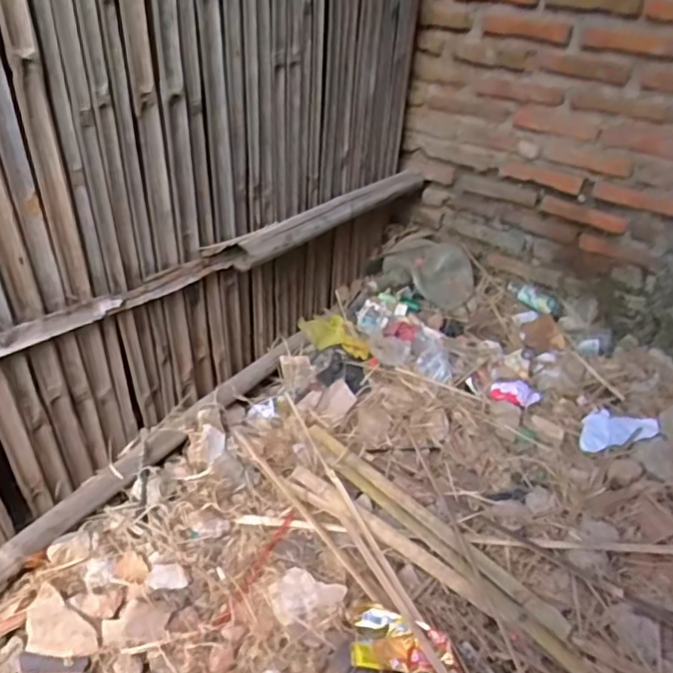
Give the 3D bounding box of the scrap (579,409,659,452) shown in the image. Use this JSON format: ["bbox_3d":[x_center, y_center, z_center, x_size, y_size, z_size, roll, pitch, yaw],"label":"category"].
[{"bbox_3d":[0.582,0.188,1.268,0.185,0.020,0.096,-6,37,-16],"label":"scrap"}]

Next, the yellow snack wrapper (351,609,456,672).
[{"bbox_3d":[0.091,0.432,0.868,0.140,0.028,0.089,1,36,-6],"label":"yellow snack wrapper"}]

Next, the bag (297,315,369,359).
[{"bbox_3d":[0.000,-0.005,1.466,0.117,0.047,0.197,-16,41,-28],"label":"bag"}]

